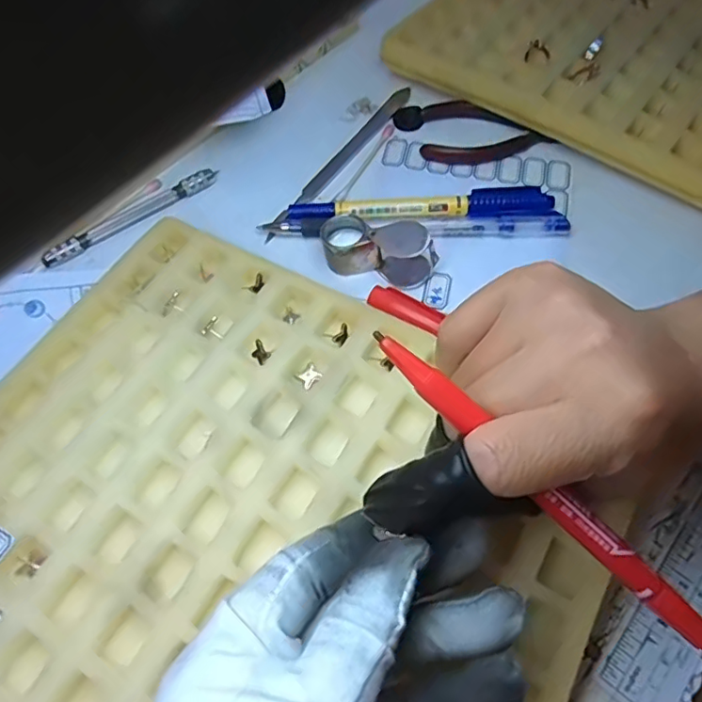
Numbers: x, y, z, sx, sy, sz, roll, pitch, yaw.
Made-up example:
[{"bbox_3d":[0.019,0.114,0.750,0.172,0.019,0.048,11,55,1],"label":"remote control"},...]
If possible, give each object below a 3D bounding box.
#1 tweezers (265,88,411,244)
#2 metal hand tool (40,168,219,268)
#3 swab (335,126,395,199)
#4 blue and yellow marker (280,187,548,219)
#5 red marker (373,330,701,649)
[{"bbox_3d":[-0.005,-0.117,0.346,0.011,0.014,0.148,27,65,18],"label":"tweezers"},{"bbox_3d":[-0.123,-0.077,0.321,0.104,0.006,0.010,-33,63,-15],"label":"metal hand tool"},{"bbox_3d":[0.009,-0.113,0.340,0.005,0.004,0.069,24,64,16],"label":"swab"},{"bbox_3d":[0.038,-0.079,0.315,0.141,0.009,0.018,-1,59,2],"label":"blue and yellow marker"},{"bbox_3d":[0.057,0.041,0.166,0.132,0.006,0.009,43,68,0],"label":"red marker"}]

